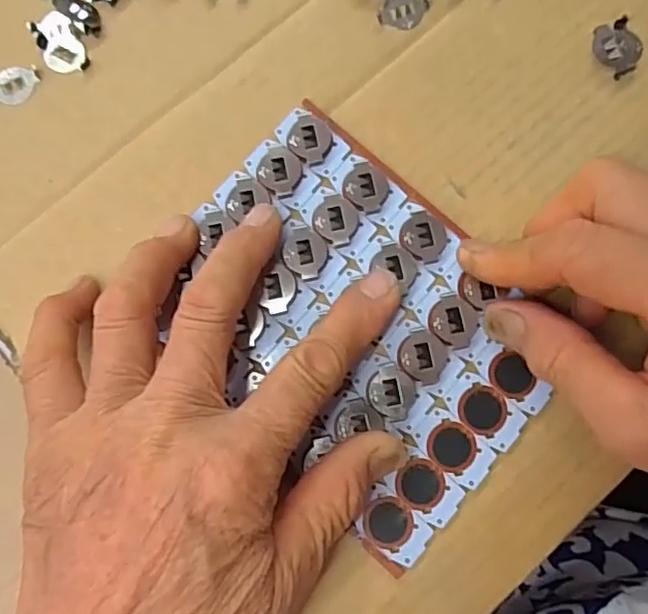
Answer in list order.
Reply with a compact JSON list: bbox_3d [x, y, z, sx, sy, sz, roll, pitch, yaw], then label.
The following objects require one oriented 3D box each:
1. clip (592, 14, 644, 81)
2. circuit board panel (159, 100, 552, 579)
[{"bbox_3d":[0.122,-0.108,0.247,0.022,0.004,0.022,-30,82,-4],"label":"clip"},{"bbox_3d":[0.011,0.003,0.227,0.102,0.004,0.148,-42,83,-6],"label":"circuit board panel"}]

